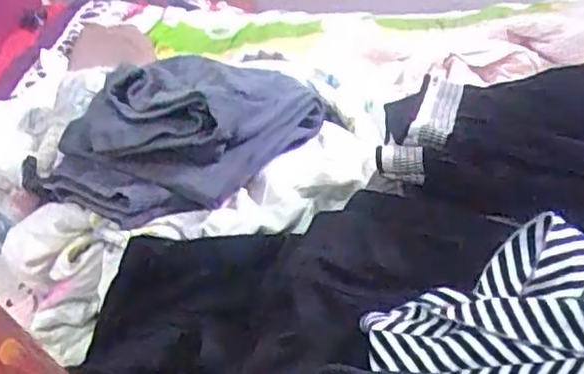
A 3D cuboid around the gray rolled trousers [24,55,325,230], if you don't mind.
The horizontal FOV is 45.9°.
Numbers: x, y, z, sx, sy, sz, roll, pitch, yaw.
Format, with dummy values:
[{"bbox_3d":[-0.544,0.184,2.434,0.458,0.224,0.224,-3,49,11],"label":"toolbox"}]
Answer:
[{"bbox_3d":[-0.125,-0.084,0.817,0.230,0.112,0.278,18,39,31],"label":"gray rolled trousers"}]

